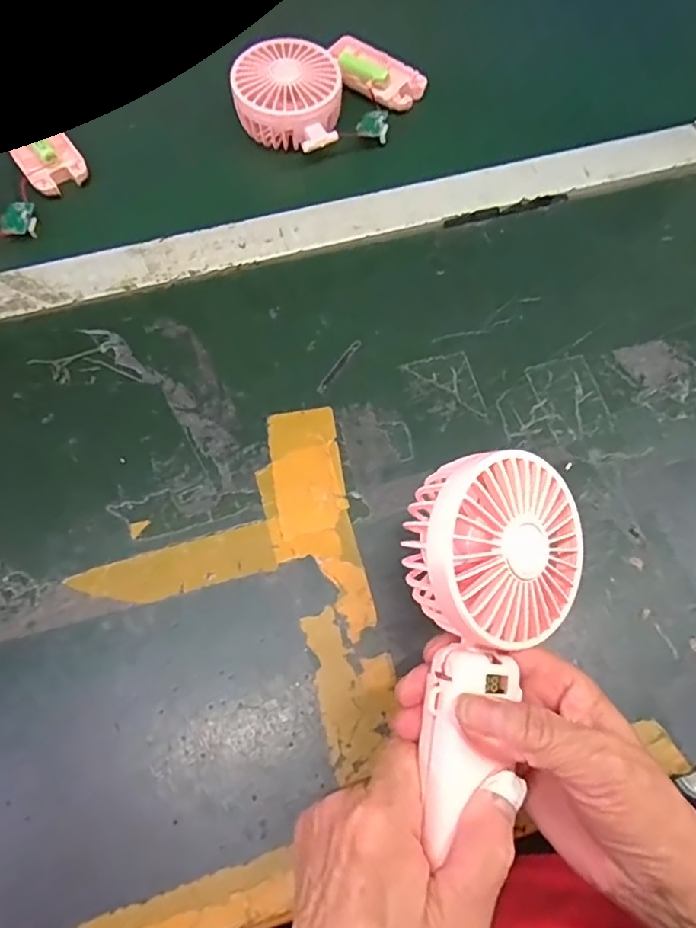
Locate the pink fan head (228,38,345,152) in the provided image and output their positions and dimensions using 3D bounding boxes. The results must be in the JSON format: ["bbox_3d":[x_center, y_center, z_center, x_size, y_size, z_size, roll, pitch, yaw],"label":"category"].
[{"bbox_3d":[-0.048,-0.295,0.469,0.084,0.034,0.085,6,69,1],"label":"pink fan head"}]

